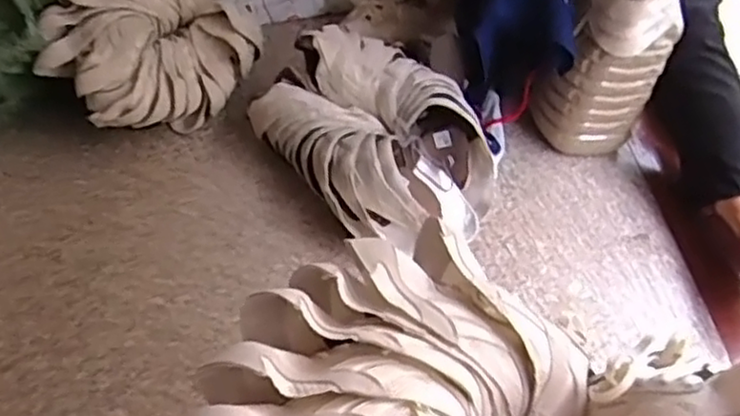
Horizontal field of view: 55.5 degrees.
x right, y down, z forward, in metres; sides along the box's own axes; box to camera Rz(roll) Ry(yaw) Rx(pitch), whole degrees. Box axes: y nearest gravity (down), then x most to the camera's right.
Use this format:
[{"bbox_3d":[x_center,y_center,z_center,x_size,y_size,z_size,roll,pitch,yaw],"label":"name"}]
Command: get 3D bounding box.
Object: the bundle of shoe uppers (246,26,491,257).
[{"bbox_3d":[0.017,-0.122,1.207,0.296,0.188,0.397,-23,52,-27],"label":"bundle of shoe uppers"}]

